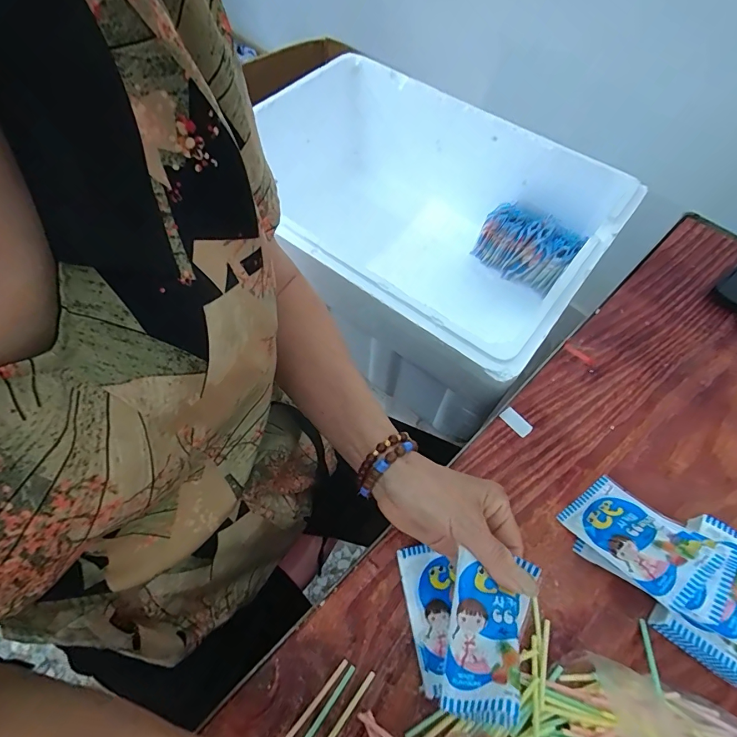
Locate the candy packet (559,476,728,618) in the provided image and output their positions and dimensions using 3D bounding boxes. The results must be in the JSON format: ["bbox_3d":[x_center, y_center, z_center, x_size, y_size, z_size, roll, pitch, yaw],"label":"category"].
[{"bbox_3d":[0.230,0.143,0.359,0.066,0.012,0.103,-36,39,-14],"label":"candy packet"}]

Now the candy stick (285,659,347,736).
[{"bbox_3d":[-0.039,0.252,0.317,0.004,0.004,0.063,38,67,19],"label":"candy stick"}]

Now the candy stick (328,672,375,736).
[{"bbox_3d":[-0.016,0.259,0.313,0.004,0.004,0.061,35,66,18],"label":"candy stick"}]

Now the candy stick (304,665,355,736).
[{"bbox_3d":[-0.031,0.256,0.315,0.005,0.004,0.062,34,65,18],"label":"candy stick"}]

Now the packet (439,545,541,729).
[{"bbox_3d":[0.074,0.161,0.262,0.049,0.014,0.097,4,38,28],"label":"packet"}]

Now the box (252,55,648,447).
[{"bbox_3d":[0.052,-0.208,0.713,0.551,0.273,0.413,35,65,18],"label":"box"}]

